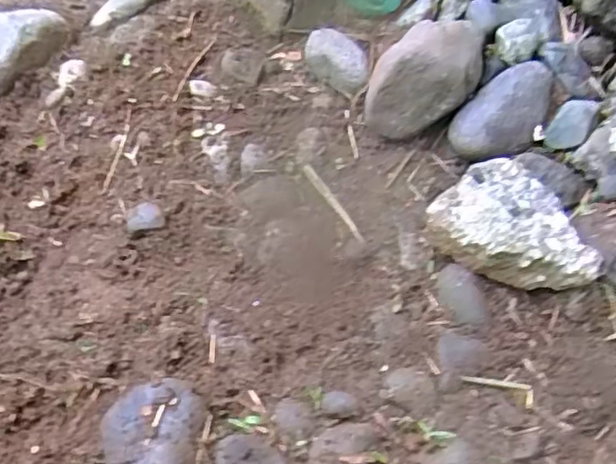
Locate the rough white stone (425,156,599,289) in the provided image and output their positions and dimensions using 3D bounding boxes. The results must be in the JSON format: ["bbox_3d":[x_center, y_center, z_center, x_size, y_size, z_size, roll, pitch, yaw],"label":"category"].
[{"bbox_3d":[0.184,-0.001,0.581,0.142,0.051,0.116,40,61,19],"label":"rough white stone"}]

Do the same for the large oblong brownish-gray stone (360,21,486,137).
[{"bbox_3d":[0.119,-0.157,0.645,0.092,0.087,0.096,22,57,8],"label":"large oblong brownish-gray stone"}]

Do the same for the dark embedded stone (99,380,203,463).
[{"bbox_3d":[-0.113,0.171,0.469,0.067,0.031,0.124,0,56,-6],"label":"dark embedded stone"}]

